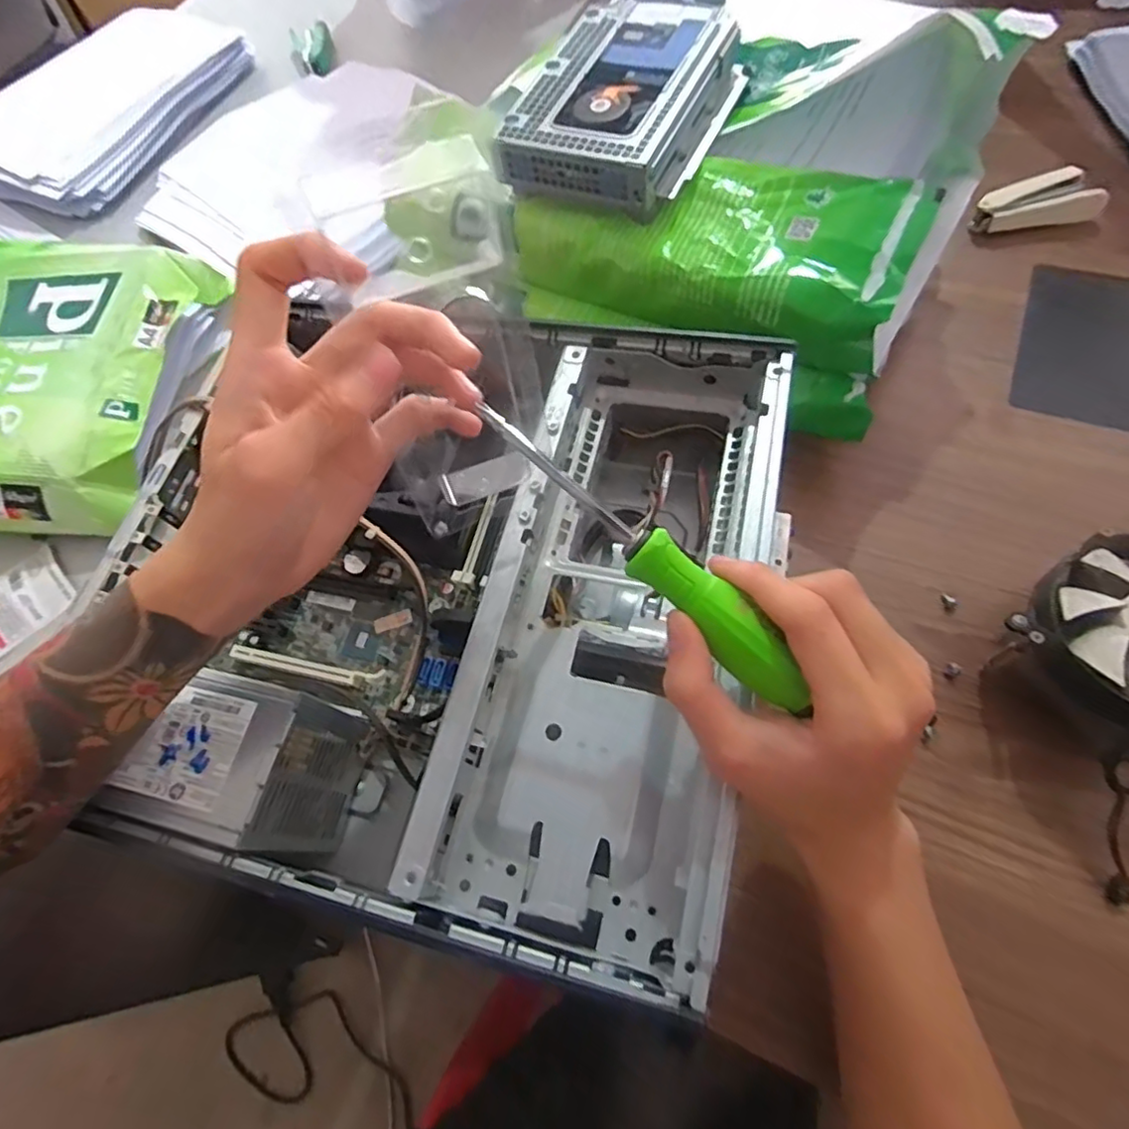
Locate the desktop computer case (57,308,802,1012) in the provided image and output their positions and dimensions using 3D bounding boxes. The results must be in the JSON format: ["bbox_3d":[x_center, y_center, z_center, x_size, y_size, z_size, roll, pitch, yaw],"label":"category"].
[{"bbox_3d":[-0.040,0.018,0.368,0.286,0.108,0.335,10,65,13],"label":"desktop computer case"}]

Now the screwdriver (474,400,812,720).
[{"bbox_3d":[0.030,-0.005,0.245,0.167,0.018,0.020,42,72,5],"label":"screwdriver"}]

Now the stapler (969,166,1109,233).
[{"bbox_3d":[0.381,-0.298,0.510,0.093,0.024,0.048,-4,63,1],"label":"stapler"}]

